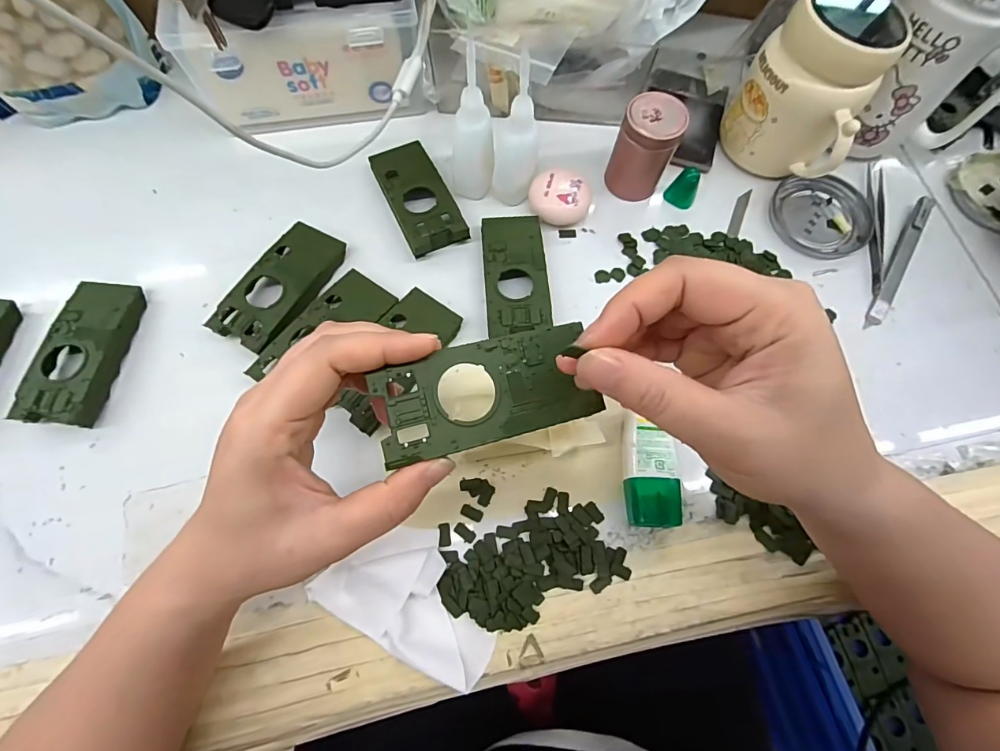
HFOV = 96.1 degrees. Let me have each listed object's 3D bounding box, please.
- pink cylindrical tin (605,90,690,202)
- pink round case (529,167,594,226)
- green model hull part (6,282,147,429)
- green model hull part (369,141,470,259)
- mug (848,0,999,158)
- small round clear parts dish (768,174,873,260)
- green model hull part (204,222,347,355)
[{"bbox_3d":[0.112,-0.175,0.349,0.044,0.065,0.039,26,72,7],"label":"pink cylindrical tin"},{"bbox_3d":[0.048,-0.139,0.358,0.047,0.025,0.041,1,71,-1],"label":"pink round case"},{"bbox_3d":[-0.287,-0.017,0.311,0.045,0.021,0.103,3,71,0],"label":"green model hull part"},{"bbox_3d":[-0.066,-0.146,0.357,0.046,0.015,0.108,-24,73,-9],"label":"green model hull part"},{"bbox_3d":[0.316,-0.235,0.331,0.090,0.144,0.080,0,71,-1],"label":"mug"},{"bbox_3d":[0.264,-0.132,0.370,0.076,0.010,0.074,0,71,-1],"label":"small round clear parts dish"},{"bbox_3d":[-0.157,-0.064,0.330,0.054,0.019,0.103,25,72,7],"label":"green model hull part"}]

